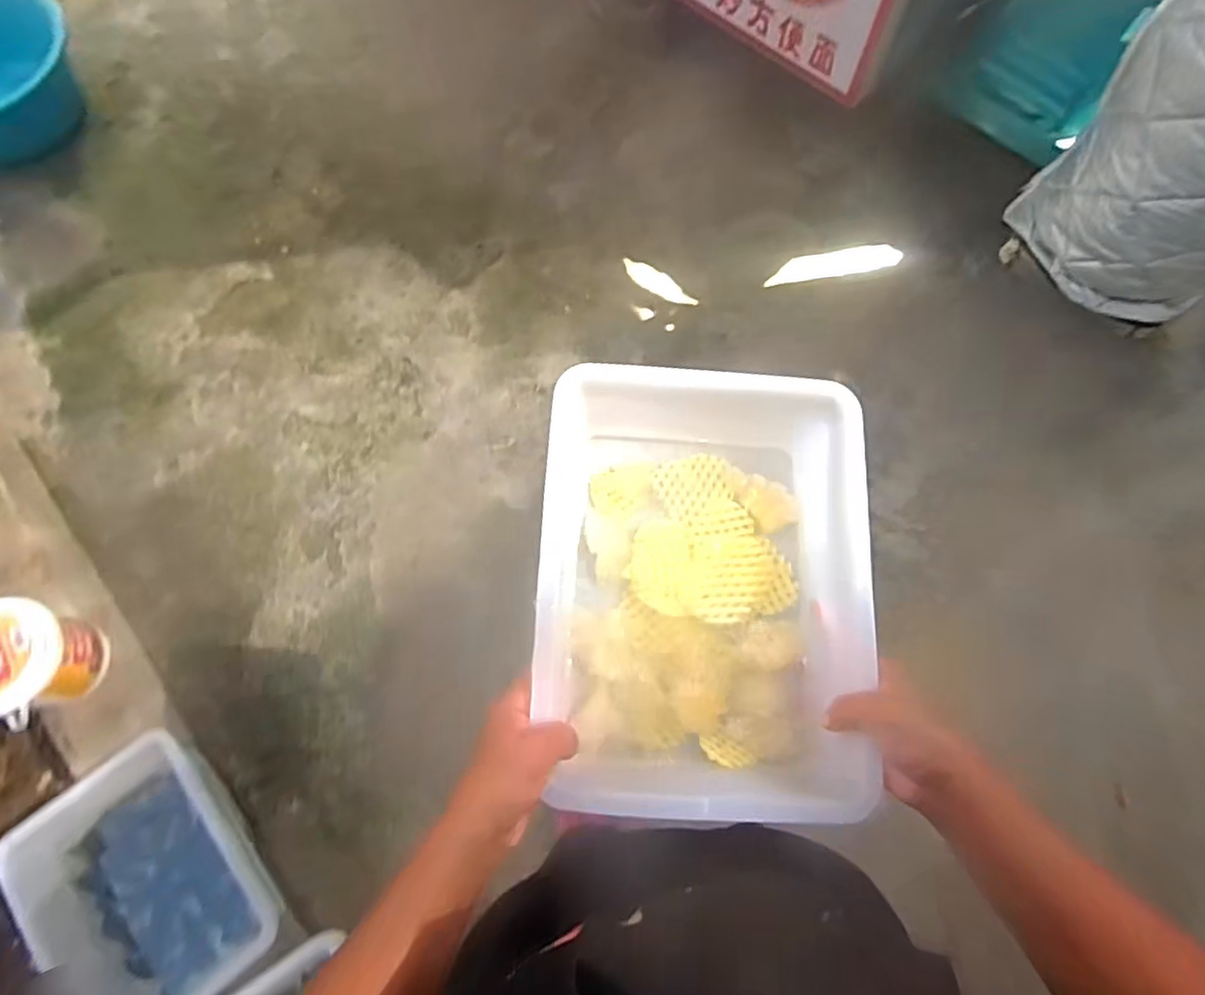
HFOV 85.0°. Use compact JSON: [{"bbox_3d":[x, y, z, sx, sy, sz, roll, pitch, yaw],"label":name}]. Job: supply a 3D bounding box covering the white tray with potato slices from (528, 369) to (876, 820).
[{"bbox_3d":[0.075,0.067,0.499,0.233,0.098,0.313,3,69,0],"label":"white tray with potato slices"}]

